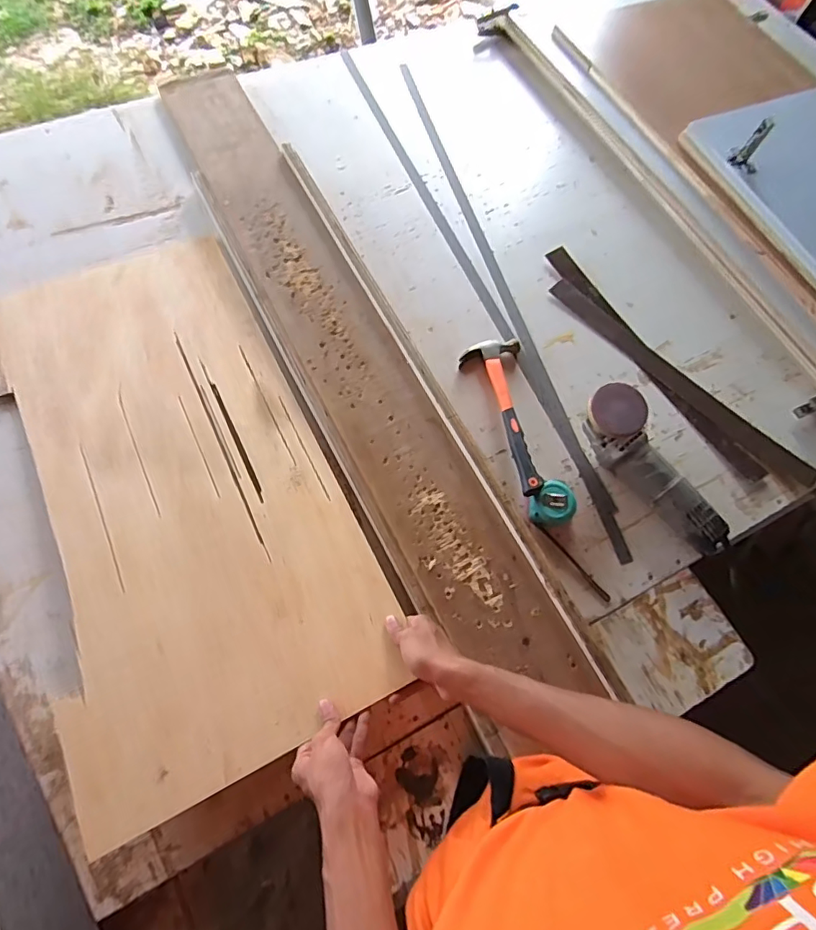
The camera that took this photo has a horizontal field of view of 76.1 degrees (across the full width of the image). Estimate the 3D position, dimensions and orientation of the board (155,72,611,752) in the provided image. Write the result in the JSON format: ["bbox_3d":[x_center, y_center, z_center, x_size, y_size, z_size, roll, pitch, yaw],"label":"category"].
[{"bbox_3d":[-0.114,-0.202,0.825,0.172,0.041,1.282,-25,70,-13],"label":"board"}]

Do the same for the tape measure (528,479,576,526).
[{"bbox_3d":[0.202,0.057,0.732,0.073,0.034,0.055,-39,74,-17],"label":"tape measure"}]

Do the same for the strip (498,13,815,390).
[{"bbox_3d":[0.472,-0.507,0.980,0.053,0.040,1.152,-22,70,-12],"label":"strip"}]

